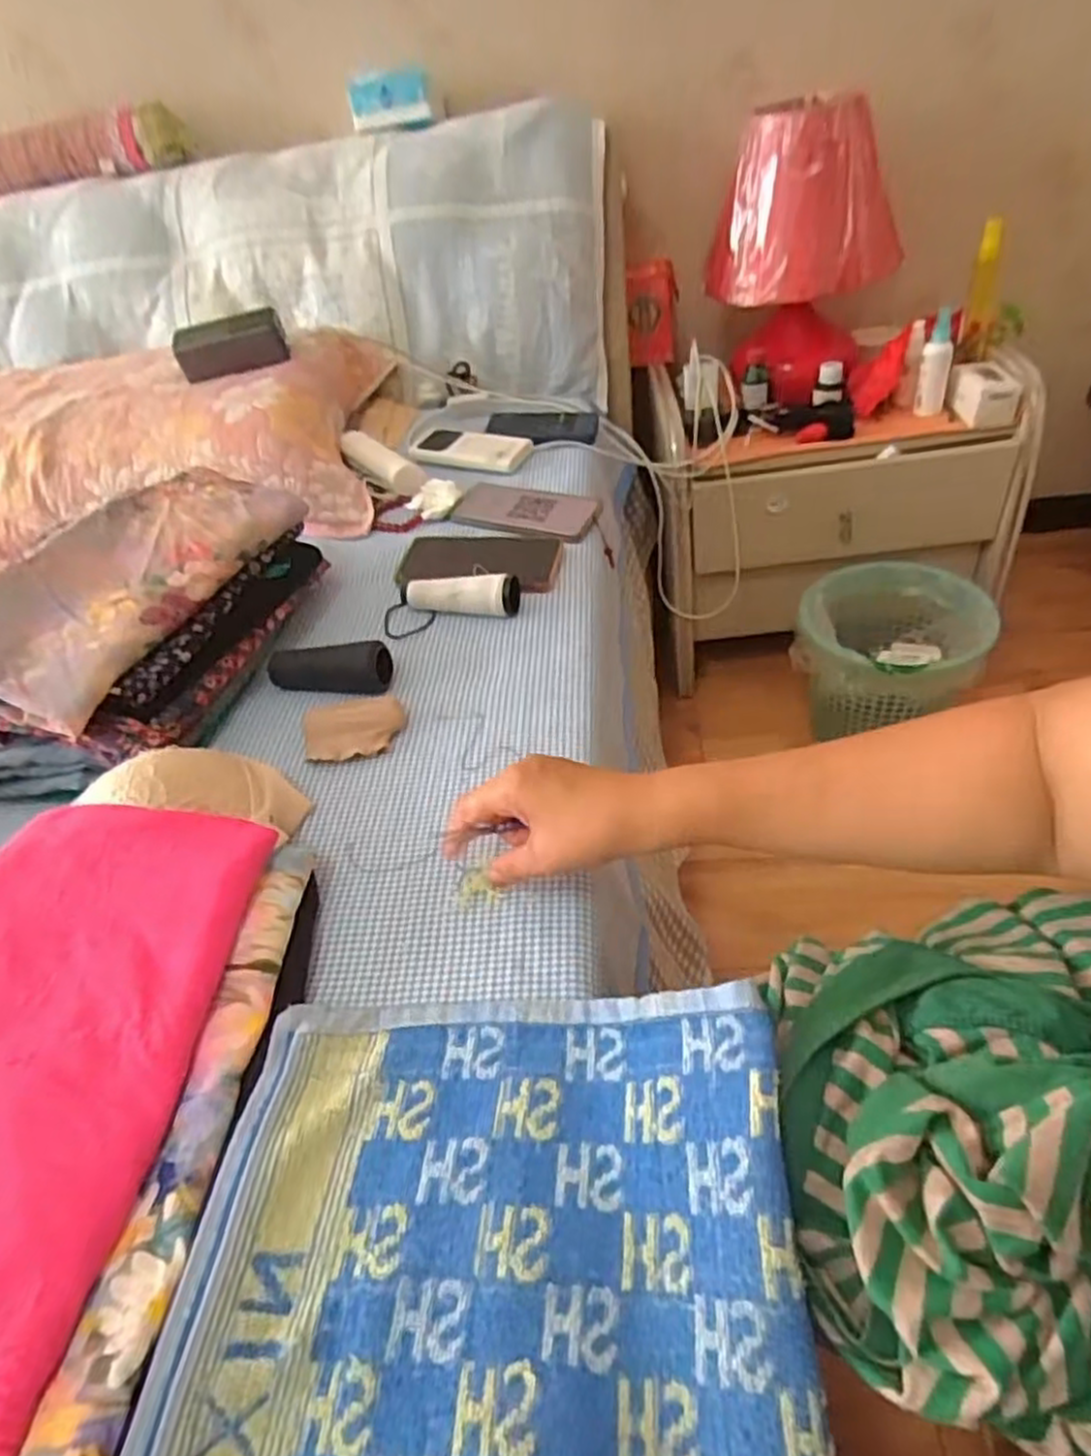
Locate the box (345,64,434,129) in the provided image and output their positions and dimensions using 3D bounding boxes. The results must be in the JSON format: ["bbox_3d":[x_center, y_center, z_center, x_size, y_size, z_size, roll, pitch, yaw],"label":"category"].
[{"bbox_3d":[-0.225,-0.892,1.059,0.125,0.064,0.025,7,34,17],"label":"box"}]

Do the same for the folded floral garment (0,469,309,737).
[{"bbox_3d":[-0.351,-0.133,0.632,0.153,0.052,0.311,10,47,19],"label":"folded floral garment"}]

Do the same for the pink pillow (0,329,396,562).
[{"bbox_3d":[-0.557,-0.338,0.938,0.685,0.142,0.380,-7,44,3],"label":"pink pillow"}]

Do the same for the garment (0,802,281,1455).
[{"bbox_3d":[-0.280,0.176,0.377,0.181,0.025,0.317,5,48,1],"label":"garment"}]

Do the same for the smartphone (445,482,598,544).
[{"bbox_3d":[-0.022,-0.243,0.834,0.163,0.017,0.083,14,47,21],"label":"smartphone"}]

